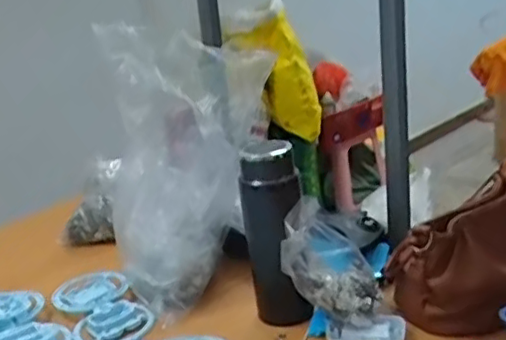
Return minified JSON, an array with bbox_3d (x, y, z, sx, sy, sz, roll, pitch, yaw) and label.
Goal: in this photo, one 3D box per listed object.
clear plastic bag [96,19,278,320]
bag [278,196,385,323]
[{"bbox_3d":[-0.102,-0.020,0.868,0.168,0.323,0.209,14,28,42],"label":"clear plastic bag"},{"bbox_3d":[0.098,0.108,0.757,0.116,0.132,0.105,-2,21,8],"label":"bag"}]

